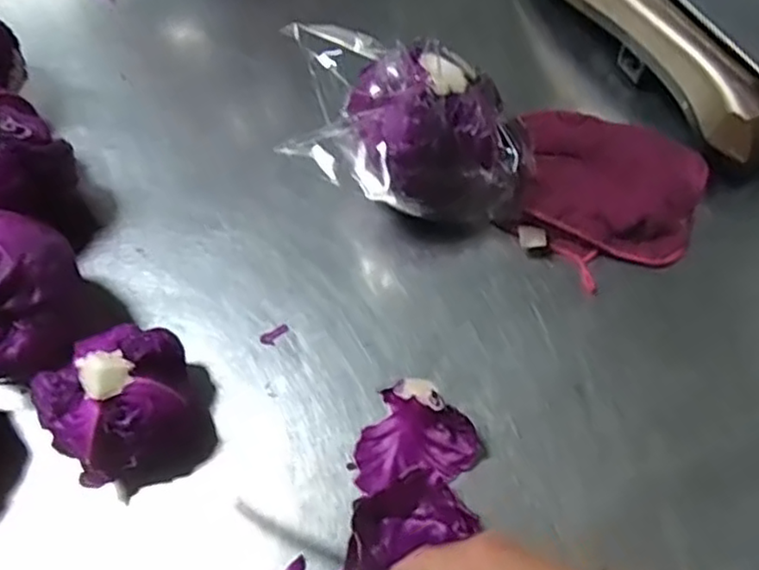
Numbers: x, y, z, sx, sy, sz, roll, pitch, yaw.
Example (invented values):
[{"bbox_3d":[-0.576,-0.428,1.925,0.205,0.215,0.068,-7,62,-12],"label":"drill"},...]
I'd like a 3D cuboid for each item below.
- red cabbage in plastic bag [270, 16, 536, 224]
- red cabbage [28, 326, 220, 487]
[{"bbox_3d":[0.020,-0.124,0.554,0.204,0.134,0.121,14,63,6],"label":"red cabbage in plastic bag"},{"bbox_3d":[-0.172,0.080,0.472,0.099,0.098,0.093,-1,62,1],"label":"red cabbage"}]

